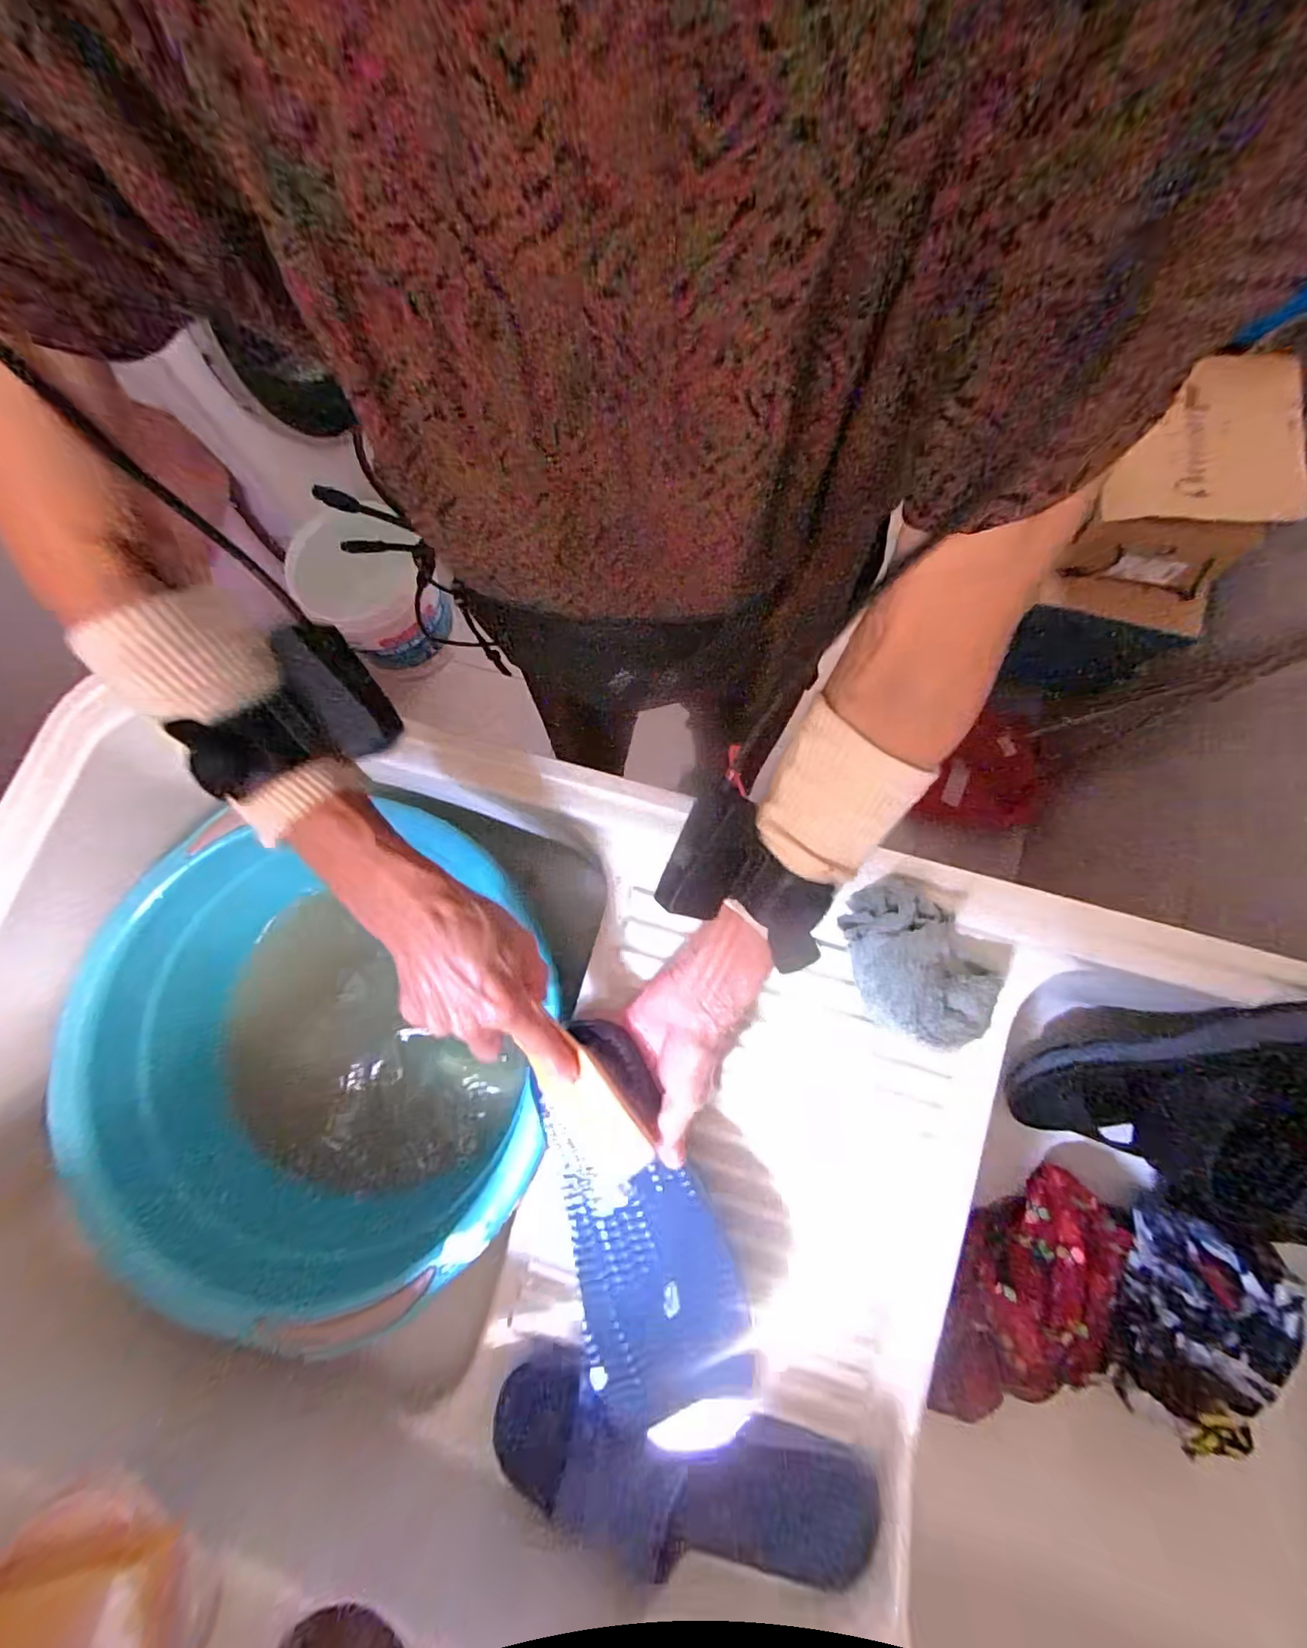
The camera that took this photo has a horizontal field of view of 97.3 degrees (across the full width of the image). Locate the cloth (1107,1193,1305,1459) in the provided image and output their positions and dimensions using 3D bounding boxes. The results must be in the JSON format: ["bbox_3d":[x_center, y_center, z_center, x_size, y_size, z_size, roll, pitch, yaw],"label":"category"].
[{"bbox_3d":[0.429,0.396,0.453,0.106,0.053,0.160,34,80,8],"label":"cloth"}]

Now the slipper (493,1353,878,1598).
[{"bbox_3d":[0.022,0.428,0.383,0.261,0.069,0.102,15,77,5],"label":"slipper"}]

